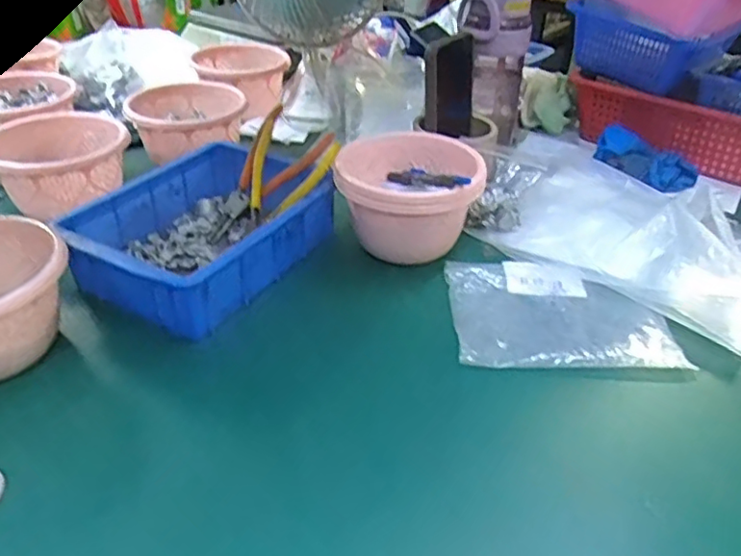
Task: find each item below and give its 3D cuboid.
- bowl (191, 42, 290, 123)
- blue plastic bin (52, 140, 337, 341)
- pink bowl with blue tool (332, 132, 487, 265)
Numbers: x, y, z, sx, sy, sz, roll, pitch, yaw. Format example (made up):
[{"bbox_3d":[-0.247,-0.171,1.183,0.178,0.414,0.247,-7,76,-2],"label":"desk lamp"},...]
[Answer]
[{"bbox_3d":[-0.197,-0.315,0.968,0.157,0.069,0.160,25,41,29],"label":"bowl"},{"bbox_3d":[-0.165,-0.047,0.623,0.177,0.080,0.247,20,39,24],"label":"blue plastic bin"},{"bbox_3d":[0.044,-0.087,0.647,0.137,0.098,0.140,1,35,-1],"label":"pink bowl with blue tool"}]

